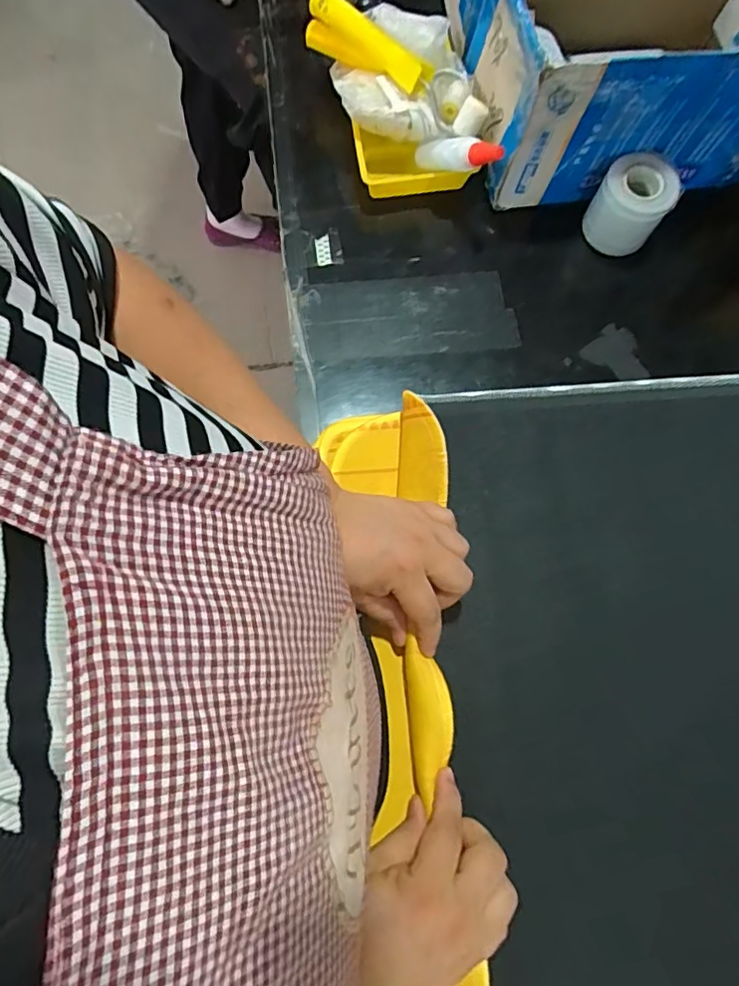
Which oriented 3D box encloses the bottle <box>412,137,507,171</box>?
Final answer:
[{"bbox_3d":[0.083,-0.313,0.516,0.028,0.025,0.110,-40,42,-11],"label":"bottle"}]

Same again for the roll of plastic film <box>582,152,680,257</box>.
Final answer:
[{"bbox_3d":[0.251,-0.276,0.543,0.065,0.075,0.071,0,75,-2],"label":"roll of plastic film"}]

